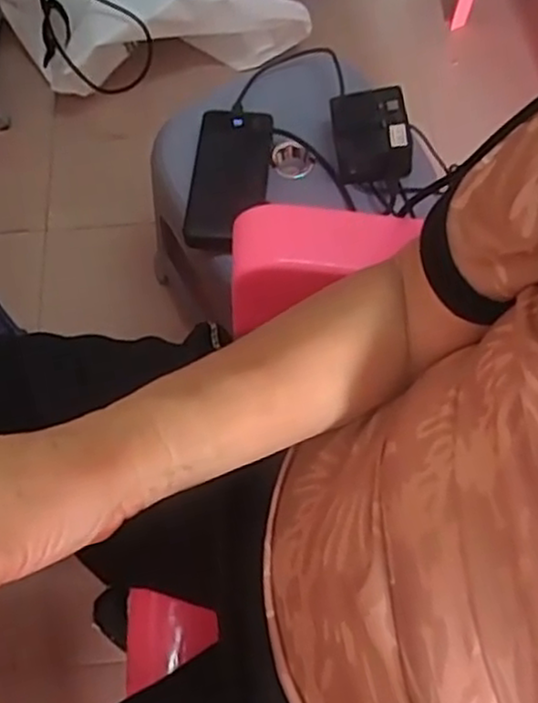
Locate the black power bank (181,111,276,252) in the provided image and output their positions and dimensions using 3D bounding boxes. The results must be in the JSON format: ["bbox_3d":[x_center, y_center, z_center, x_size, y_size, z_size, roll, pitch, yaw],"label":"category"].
[{"bbox_3d":[-0.040,-0.176,0.730,0.074,0.033,0.158,5,67,3],"label":"black power bank"}]

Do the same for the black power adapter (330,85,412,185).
[{"bbox_3d":[0.099,-0.214,0.711,0.070,0.054,0.076,-5,67,-1],"label":"black power adapter"}]

